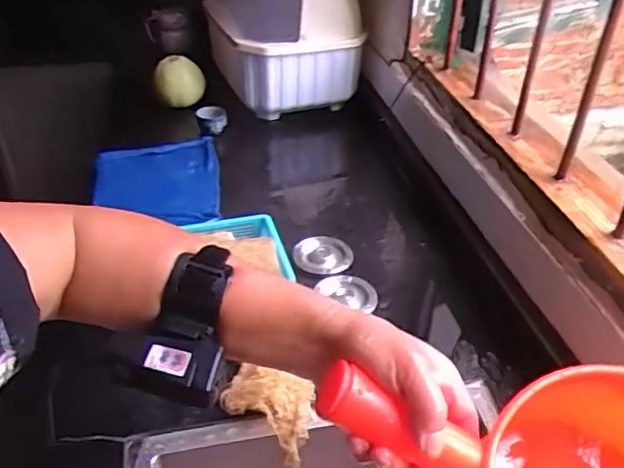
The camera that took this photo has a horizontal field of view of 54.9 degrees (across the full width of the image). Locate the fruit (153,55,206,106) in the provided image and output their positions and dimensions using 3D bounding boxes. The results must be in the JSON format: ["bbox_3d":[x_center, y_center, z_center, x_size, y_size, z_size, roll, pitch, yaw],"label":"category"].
[{"bbox_3d":[-0.260,-0.297,1.181,0.092,0.080,0.076,-7,37,-11],"label":"fruit"}]

